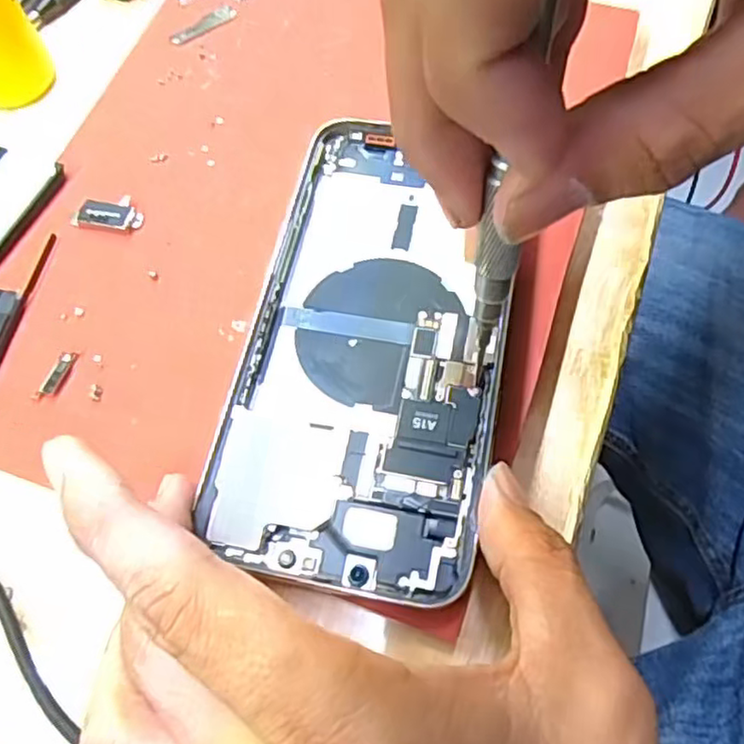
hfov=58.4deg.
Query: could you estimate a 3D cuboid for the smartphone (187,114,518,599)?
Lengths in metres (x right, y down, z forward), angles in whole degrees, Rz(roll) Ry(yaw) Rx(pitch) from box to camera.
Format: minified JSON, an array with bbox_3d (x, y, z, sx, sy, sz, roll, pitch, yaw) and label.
[{"bbox_3d":[0.002,-0.012,0.206,0.075,0.007,0.152,9,66,7],"label":"smartphone"}]

